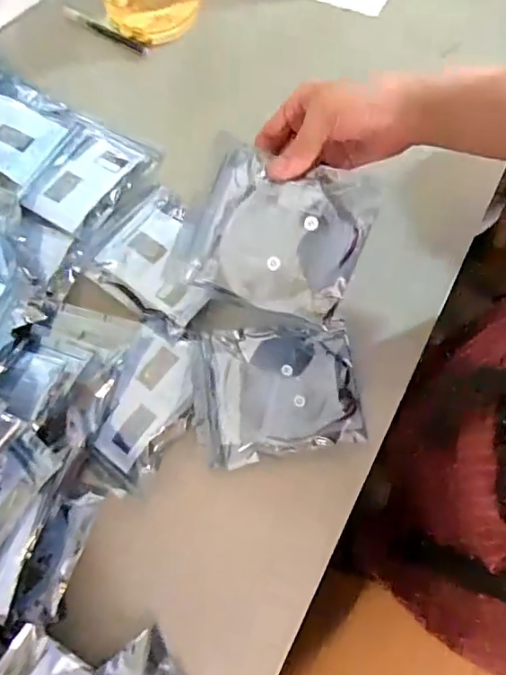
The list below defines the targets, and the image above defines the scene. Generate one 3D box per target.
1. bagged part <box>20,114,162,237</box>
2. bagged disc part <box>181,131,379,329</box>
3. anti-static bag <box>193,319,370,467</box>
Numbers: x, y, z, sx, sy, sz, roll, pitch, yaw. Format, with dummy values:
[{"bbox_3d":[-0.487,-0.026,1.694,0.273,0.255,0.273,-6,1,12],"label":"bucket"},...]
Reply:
[{"bbox_3d":[-0.180,-0.178,0.562,0.104,0.013,0.138,28,73,11],"label":"bagged part"},{"bbox_3d":[0.014,-0.086,0.411,0.142,0.016,0.122,20,94,23],"label":"bagged disc part"},{"bbox_3d":[0.022,0.047,0.474,0.144,0.009,0.118,-6,70,-1],"label":"anti-static bag"}]

